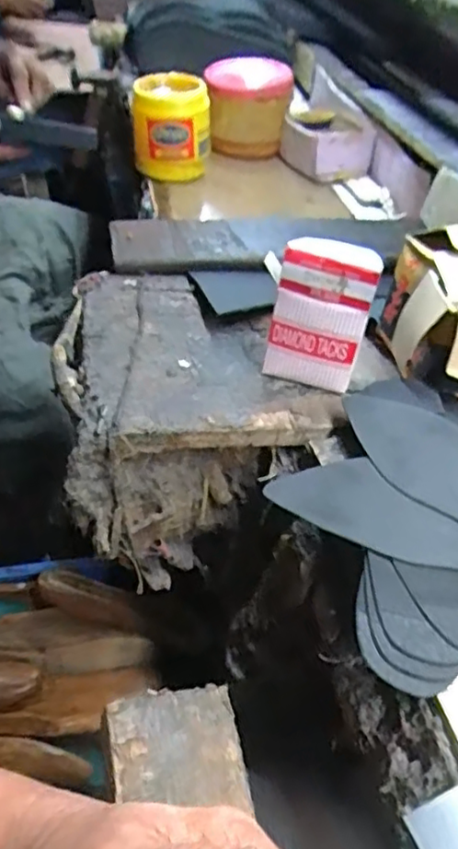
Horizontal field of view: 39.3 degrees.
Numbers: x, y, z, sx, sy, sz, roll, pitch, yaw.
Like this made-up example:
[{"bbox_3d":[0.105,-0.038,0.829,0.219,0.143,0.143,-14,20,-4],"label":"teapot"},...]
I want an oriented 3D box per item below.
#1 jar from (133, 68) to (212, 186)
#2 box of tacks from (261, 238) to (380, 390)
[{"bbox_3d":[-0.073,-0.382,0.823,0.095,0.104,0.104,2,44,-2],"label":"jar"},{"bbox_3d":[0.073,-0.087,0.515,0.073,0.113,0.032,11,44,8],"label":"box of tacks"}]

